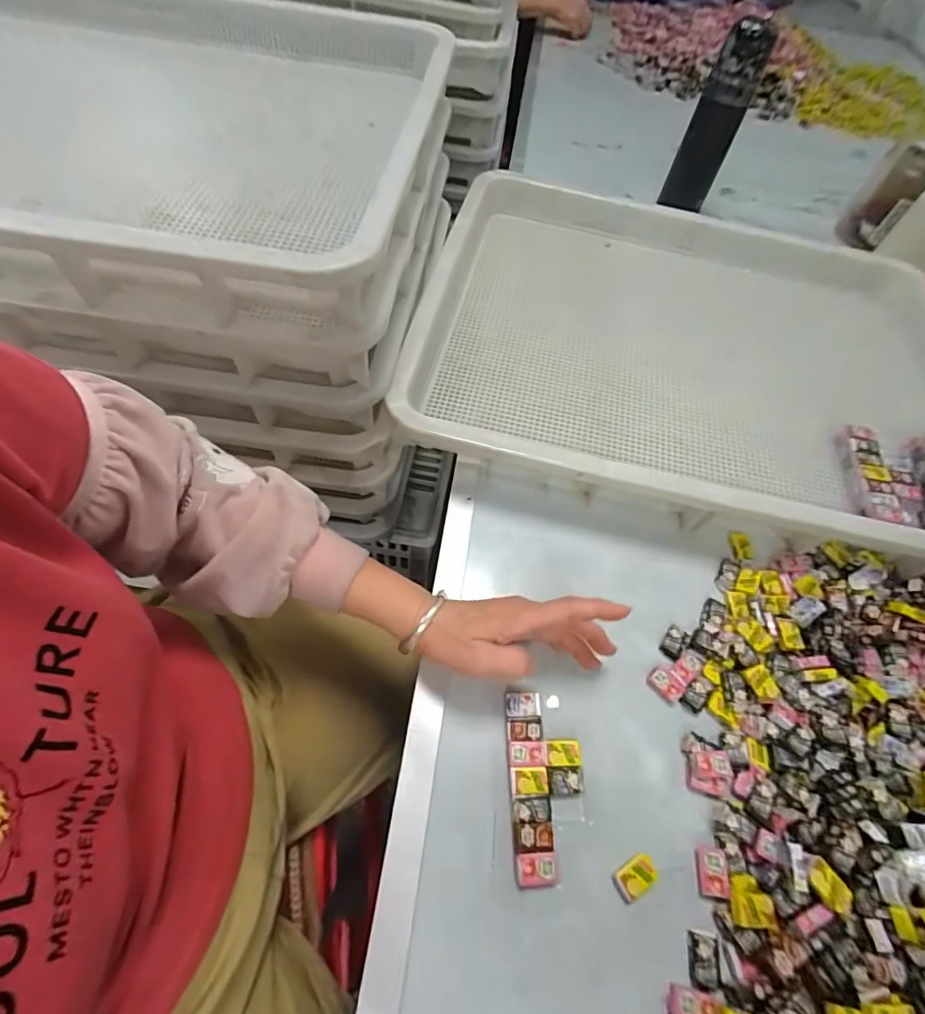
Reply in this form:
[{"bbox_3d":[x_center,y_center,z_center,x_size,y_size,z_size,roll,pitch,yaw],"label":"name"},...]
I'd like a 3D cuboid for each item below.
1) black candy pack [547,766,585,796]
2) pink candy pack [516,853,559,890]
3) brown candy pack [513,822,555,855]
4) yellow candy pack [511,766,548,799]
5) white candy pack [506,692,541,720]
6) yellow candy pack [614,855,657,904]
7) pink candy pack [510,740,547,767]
[{"bbox_3d":[0.074,0.195,0.346,0.026,0.004,0.018,0,59,-6],"label":"black candy pack"},{"bbox_3d":[0.049,0.239,0.319,0.027,0.006,0.019,2,58,-5],"label":"pink candy pack"},{"bbox_3d":[0.048,0.222,0.326,0.027,0.004,0.017,0,59,-6],"label":"brown candy pack"},{"bbox_3d":[0.048,0.193,0.343,0.025,0.004,0.019,-3,59,-8],"label":"yellow candy pack"},{"bbox_3d":[0.046,0.151,0.369,0.028,0.005,0.019,2,58,-5],"label":"white candy pack"},{"bbox_3d":[0.115,0.247,0.324,0.027,0.012,0.019,-23,64,-19],"label":"yellow candy pack"},{"bbox_3d":[0.047,0.179,0.352,0.026,0.004,0.017,2,58,-5],"label":"pink candy pack"}]

